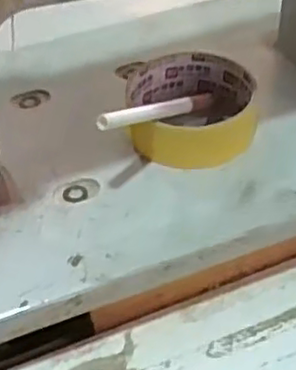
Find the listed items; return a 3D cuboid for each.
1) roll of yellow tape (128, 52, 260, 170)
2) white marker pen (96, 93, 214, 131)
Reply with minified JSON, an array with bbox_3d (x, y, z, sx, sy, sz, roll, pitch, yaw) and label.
[{"bbox_3d":[0.027,-0.049,0.424,0.078,0.026,0.079,-1,44,1],"label":"roll of yellow tape"},{"bbox_3d":[0.007,-0.042,0.388,0.010,0.009,0.097,33,31,28],"label":"white marker pen"}]

